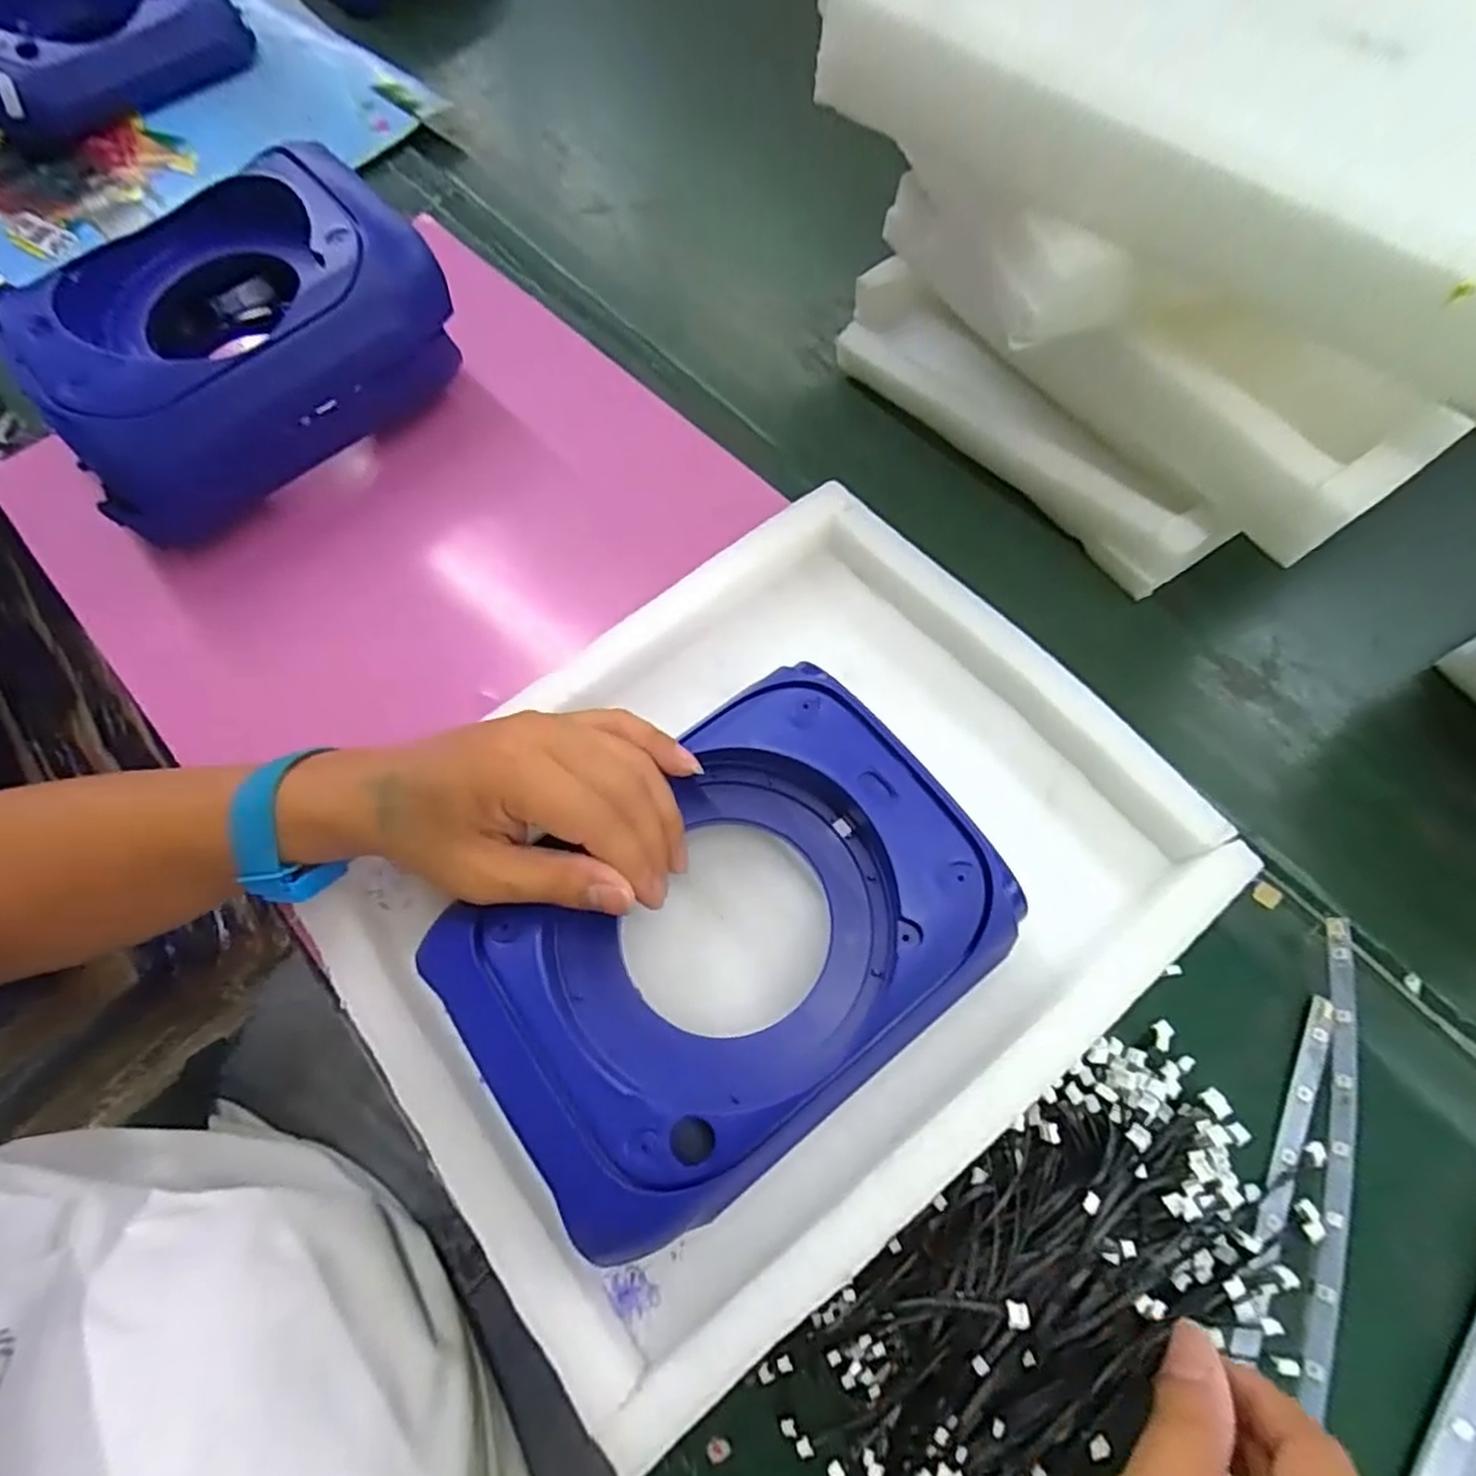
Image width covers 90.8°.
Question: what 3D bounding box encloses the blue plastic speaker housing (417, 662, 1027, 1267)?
[{"bbox_3d":[-0.007,0.083,0.307,0.217,0.037,0.157,-36,71,-12],"label":"blue plastic speaker housing"}]

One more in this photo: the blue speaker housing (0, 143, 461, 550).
[{"bbox_3d":[-0.302,-0.250,0.448,0.224,0.087,0.176,-36,71,-12],"label":"blue speaker housing"}]

